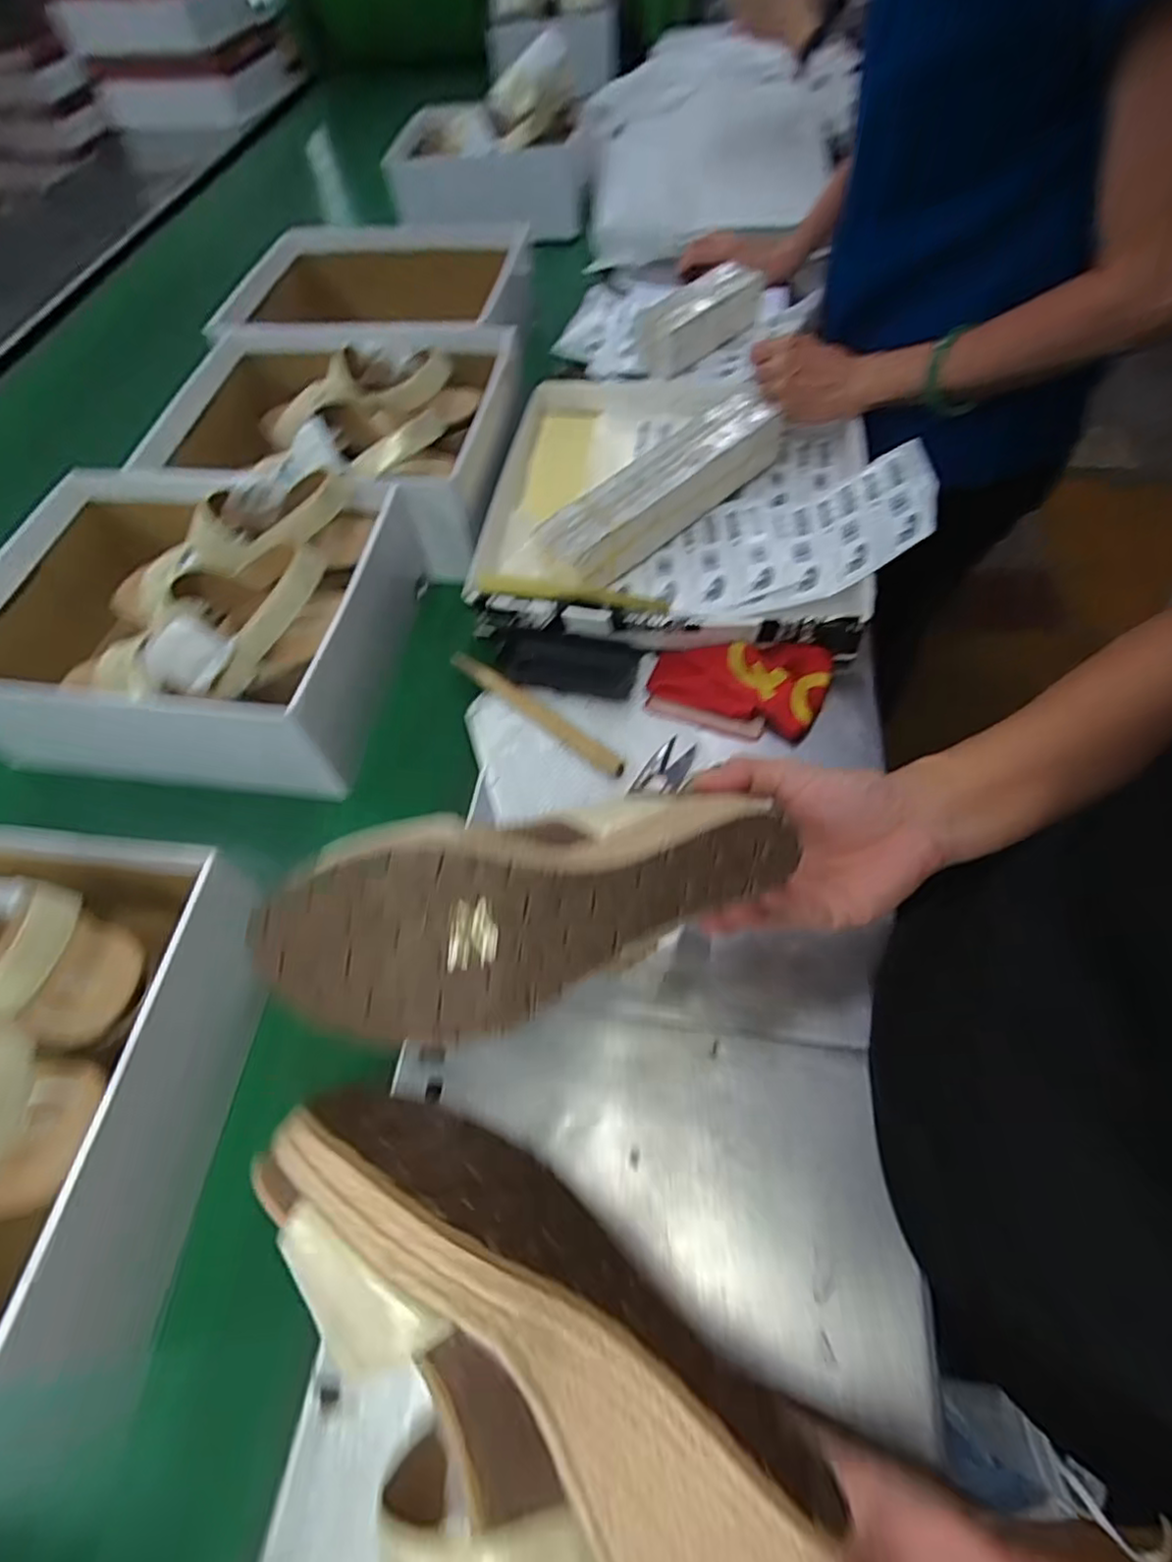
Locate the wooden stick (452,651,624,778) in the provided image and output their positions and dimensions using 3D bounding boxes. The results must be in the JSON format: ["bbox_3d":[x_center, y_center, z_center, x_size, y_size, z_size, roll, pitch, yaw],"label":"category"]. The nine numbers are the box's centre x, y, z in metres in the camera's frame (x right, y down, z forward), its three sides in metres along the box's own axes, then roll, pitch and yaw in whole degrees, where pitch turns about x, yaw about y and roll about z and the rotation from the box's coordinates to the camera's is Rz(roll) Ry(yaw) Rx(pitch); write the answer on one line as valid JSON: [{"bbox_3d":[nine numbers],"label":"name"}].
[{"bbox_3d":[-0.042,-0.057,0.534,0.177,0.011,0.015,37,65,24],"label":"wooden stick"}]

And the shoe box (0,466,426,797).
[{"bbox_3d":[-0.310,-0.131,0.548,0.294,0.123,0.248,6,57,7],"label":"shoe box"}]

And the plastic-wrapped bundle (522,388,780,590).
[{"bbox_3d":[0.067,-0.258,0.604,0.055,0.058,0.267,39,66,25],"label":"plastic-wrapped bundle"}]

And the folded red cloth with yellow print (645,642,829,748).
[{"bbox_3d":[0.117,-0.073,0.522,0.132,0.029,0.068,6,57,7],"label":"folded red cloth with yellow print"}]

